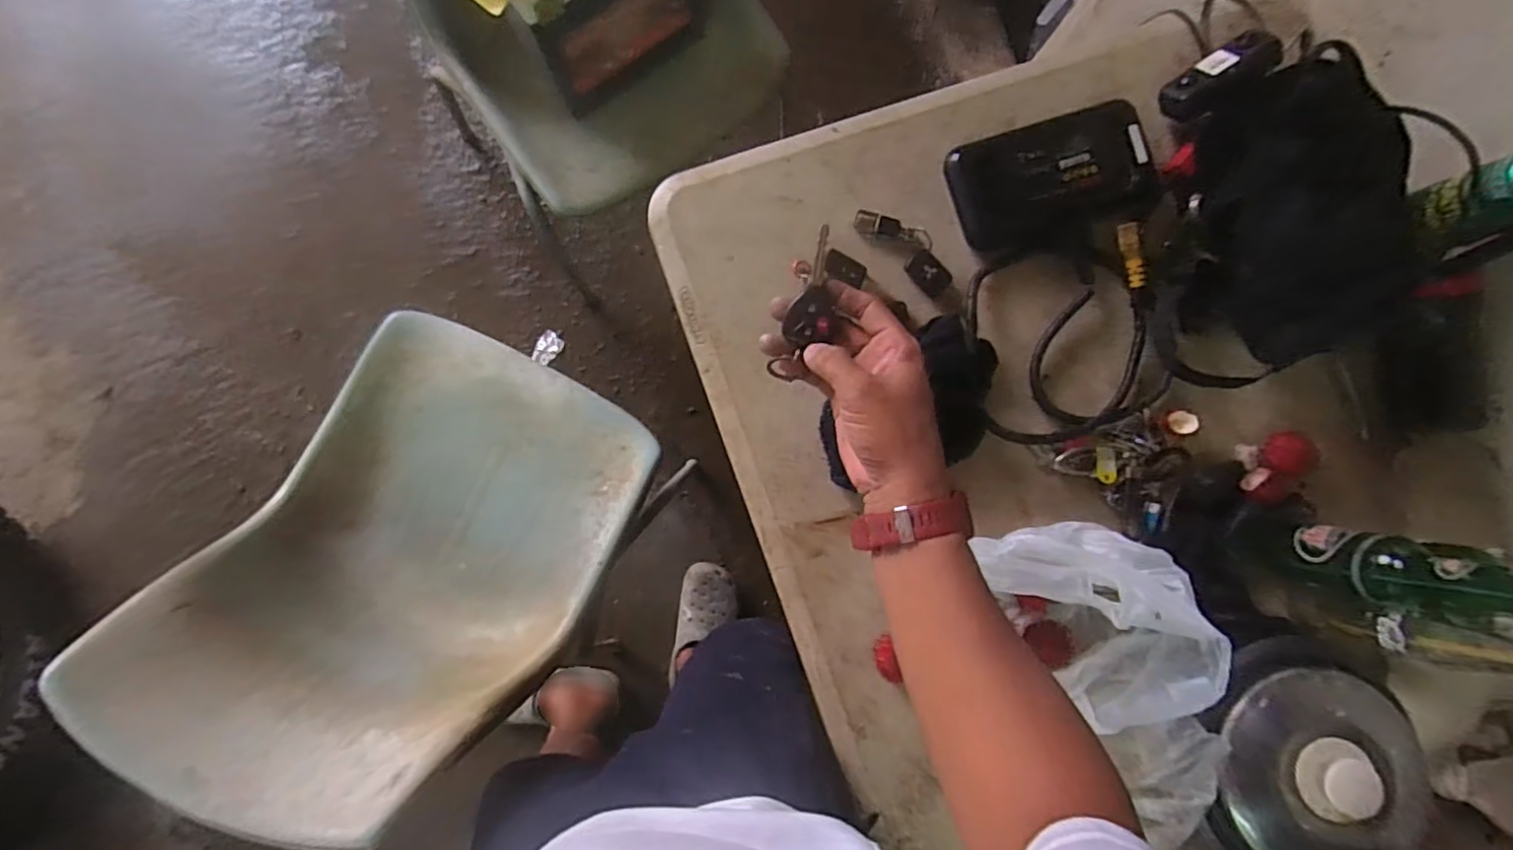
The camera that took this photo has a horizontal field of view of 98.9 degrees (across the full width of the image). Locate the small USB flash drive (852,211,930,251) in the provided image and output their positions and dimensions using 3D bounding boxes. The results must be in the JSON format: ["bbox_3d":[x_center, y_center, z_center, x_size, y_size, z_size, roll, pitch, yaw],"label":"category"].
[{"bbox_3d":[0.144,-0.205,0.679,0.082,0.009,0.024,13,86,-4],"label":"small USB flash drive"}]

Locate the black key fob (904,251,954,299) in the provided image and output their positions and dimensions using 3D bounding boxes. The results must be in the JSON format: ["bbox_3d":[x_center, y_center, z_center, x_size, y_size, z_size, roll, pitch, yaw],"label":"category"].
[{"bbox_3d":[0.181,-0.159,0.679,0.033,0.010,0.047,-39,90,-6],"label":"black key fob"}]

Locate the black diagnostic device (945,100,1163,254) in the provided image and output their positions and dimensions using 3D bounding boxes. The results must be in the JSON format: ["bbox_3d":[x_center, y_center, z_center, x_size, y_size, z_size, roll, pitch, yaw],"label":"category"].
[{"bbox_3d":[0.319,-0.253,0.673,0.215,0.033,0.128,-16,88,-5],"label":"black diagnostic device"}]

